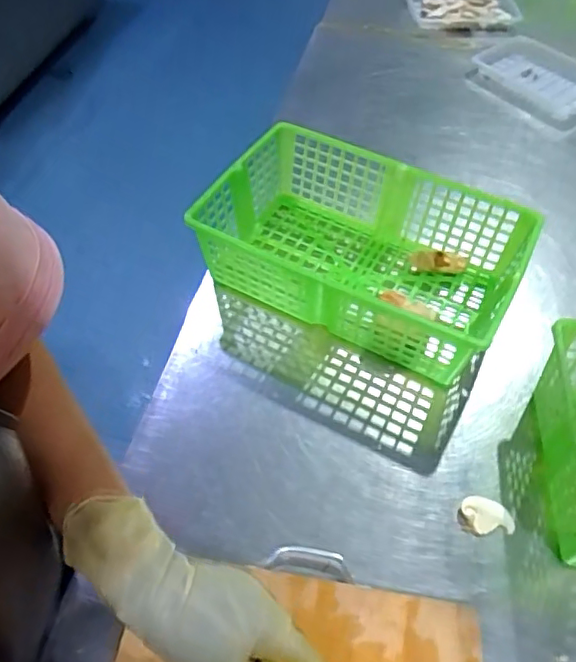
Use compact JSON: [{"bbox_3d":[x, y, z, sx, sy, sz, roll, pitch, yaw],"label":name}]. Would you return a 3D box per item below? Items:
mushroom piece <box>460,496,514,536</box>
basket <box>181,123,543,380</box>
[{"bbox_3d":[0.184,0.169,0.516,0.047,0.006,0.033,1,53,-3],"label":"mushroom piece"},{"bbox_3d":[0.081,-0.094,0.651,0.346,0.101,0.219,22,55,13],"label":"basket"}]

